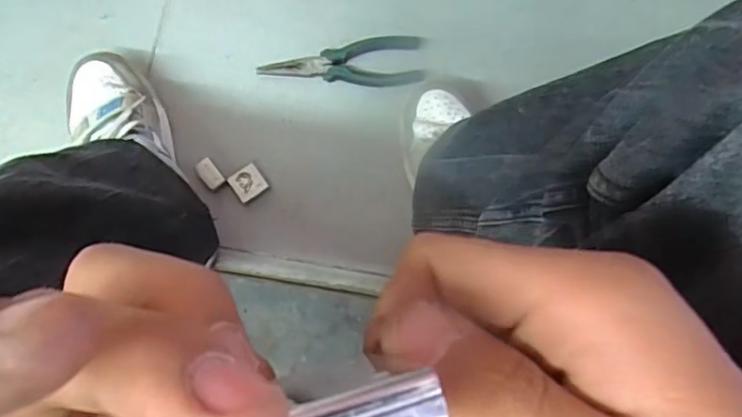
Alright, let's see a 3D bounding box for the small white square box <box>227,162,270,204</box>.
[{"bbox_3d":[-0.143,-0.029,0.645,0.038,0.015,0.035,-35,82,-5],"label":"small white square box"}]

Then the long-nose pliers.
[{"bbox_3d":[-0.034,-0.181,0.674,0.194,0.022,0.071,1,80,1],"label":"long-nose pliers"}]

